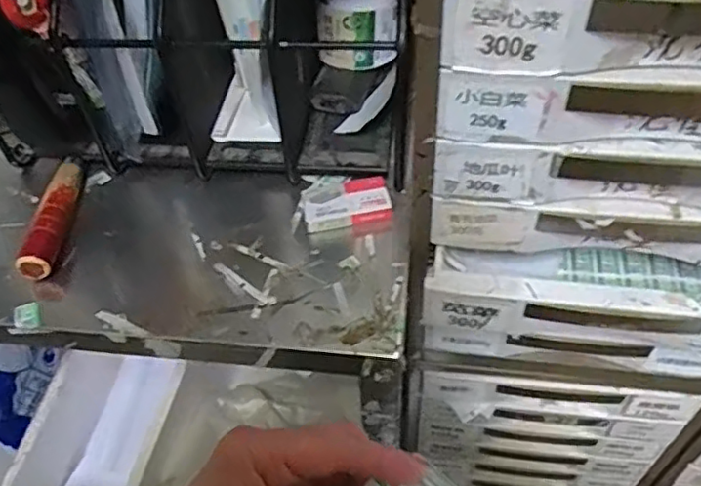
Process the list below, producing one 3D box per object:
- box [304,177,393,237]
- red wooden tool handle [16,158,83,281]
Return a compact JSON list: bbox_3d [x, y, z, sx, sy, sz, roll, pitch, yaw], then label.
[{"bbox_3d":[-0.003,-0.027,0.513,0.069,0.025,0.038,-12,50,-6],"label":"box"},{"bbox_3d":[-0.246,-0.023,0.520,0.026,0.030,0.128,-3,50,2],"label":"red wooden tool handle"}]

